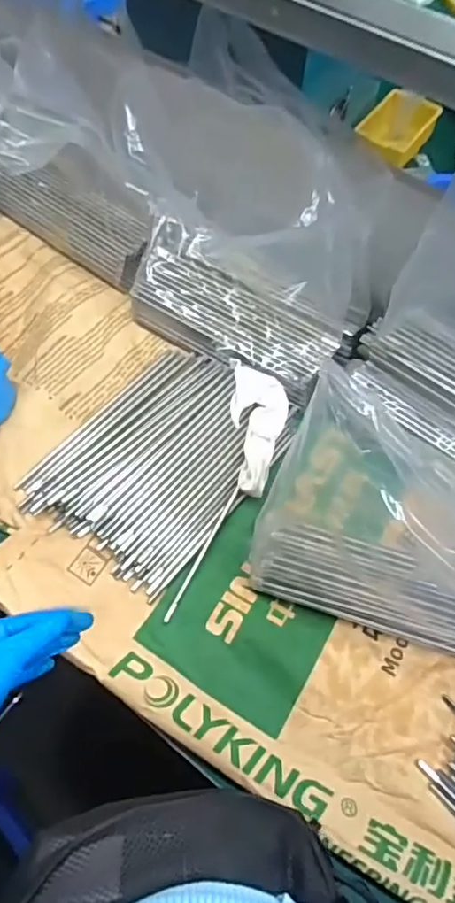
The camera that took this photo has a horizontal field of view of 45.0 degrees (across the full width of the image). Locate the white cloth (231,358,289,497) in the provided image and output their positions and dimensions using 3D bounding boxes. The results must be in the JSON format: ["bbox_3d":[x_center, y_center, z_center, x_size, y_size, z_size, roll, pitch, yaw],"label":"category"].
[{"bbox_3d":[0.042,-0.032,0.678,0.069,0.027,0.167,0,63,-1],"label":"white cloth"}]

